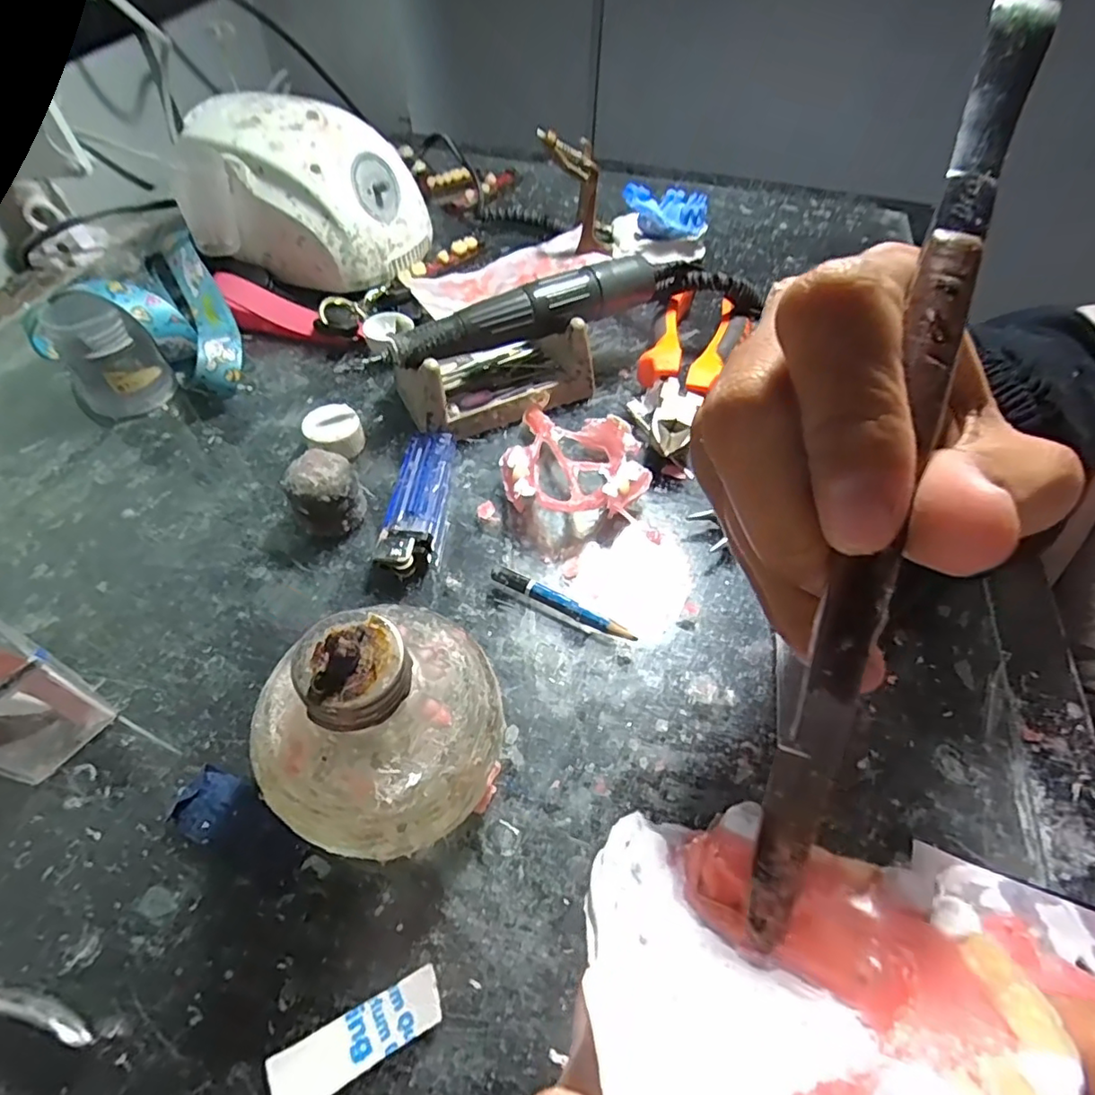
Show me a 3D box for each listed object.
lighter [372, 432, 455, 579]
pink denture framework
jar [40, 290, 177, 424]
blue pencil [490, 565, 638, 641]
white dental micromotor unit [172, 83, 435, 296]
[{"bbox_3d":[-0.060,-0.023,0.274,0.026,0.014,0.083,2,54,-1],"label":"lighter"},{"bbox_3d":[0.014,-0.040,0.285,0.069,0.020,0.070,10,54,5],"label":"pink denture framework"},{"bbox_3d":[-0.227,-0.099,0.300,0.042,0.053,0.034,-37,63,-25],"label":"jar"},{"bbox_3d":[0.005,0.025,0.245,0.065,0.009,0.007,25,57,16],"label":"blue pencil"},{"bbox_3d":[-0.153,-0.227,0.378,0.139,0.082,0.096,3,54,0],"label":"white dental micromotor unit"}]

